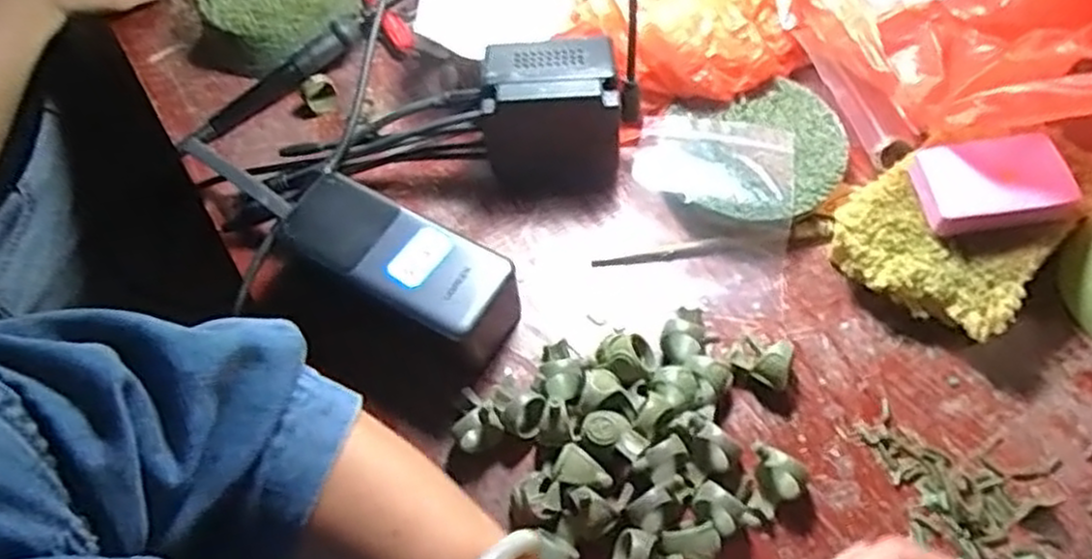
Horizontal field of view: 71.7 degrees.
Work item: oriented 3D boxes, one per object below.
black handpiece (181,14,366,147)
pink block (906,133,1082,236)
[{"bbox_3d":[-0.179,-0.134,0.507,0.134,0.027,0.016,-35,64,-14],"label":"black handpiece"},{"bbox_3d":[0.228,-0.049,0.388,0.071,0.018,0.046,-8,61,0],"label":"pink block"}]

